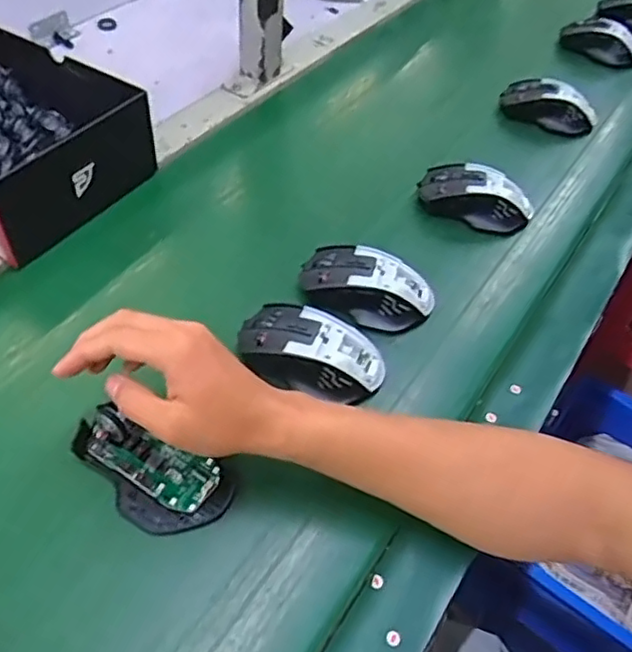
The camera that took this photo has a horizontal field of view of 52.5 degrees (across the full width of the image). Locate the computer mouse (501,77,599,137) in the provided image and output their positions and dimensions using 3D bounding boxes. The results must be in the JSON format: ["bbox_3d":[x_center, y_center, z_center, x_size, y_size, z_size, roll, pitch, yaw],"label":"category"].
[{"bbox_3d":[0.284,-0.268,0.777,0.113,0.035,0.058,21,51,11],"label":"computer mouse"}]

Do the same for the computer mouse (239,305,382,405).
[{"bbox_3d":[-0.003,0.016,0.504,0.114,0.032,0.063,16,50,7],"label":"computer mouse"}]

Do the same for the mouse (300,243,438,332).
[{"bbox_3d":[0.044,-0.035,0.558,0.113,0.038,0.061,20,51,11],"label":"mouse"}]

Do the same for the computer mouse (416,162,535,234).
[{"bbox_3d":[0.164,-0.132,0.651,0.118,0.042,0.059,14,50,6],"label":"computer mouse"}]

